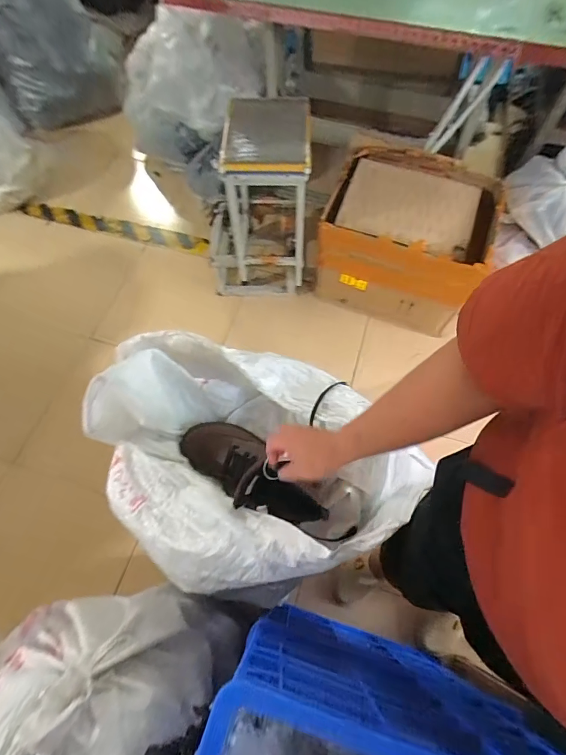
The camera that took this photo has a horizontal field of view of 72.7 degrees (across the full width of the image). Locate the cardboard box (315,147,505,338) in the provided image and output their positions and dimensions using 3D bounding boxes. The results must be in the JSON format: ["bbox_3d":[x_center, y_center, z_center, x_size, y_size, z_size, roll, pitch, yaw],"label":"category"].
[{"bbox_3d":[0.431,-0.482,1.397,0.515,0.362,0.474,23,67,12],"label":"cardboard box"}]

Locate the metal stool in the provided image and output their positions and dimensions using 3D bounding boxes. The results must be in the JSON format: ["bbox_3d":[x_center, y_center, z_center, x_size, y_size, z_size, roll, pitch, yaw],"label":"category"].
[{"bbox_3d":[-0.098,-0.567,1.338,0.359,0.603,0.324,2,64,2],"label":"metal stool"}]

